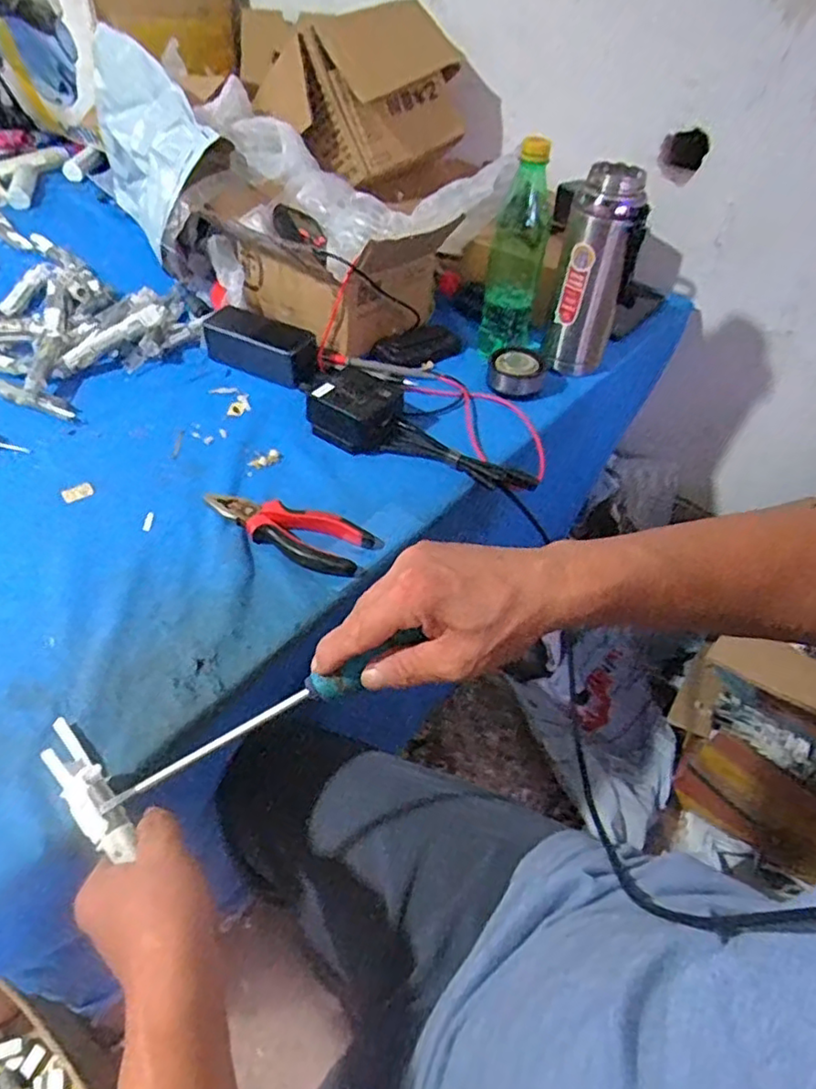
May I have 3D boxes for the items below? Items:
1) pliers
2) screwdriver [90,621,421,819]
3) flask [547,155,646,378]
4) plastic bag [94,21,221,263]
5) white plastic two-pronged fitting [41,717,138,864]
[{"bbox_3d":[-0.103,-0.020,0.565,0.153,0.021,0.058,23,48,17],"label":"pliers"},{"bbox_3d":[-0.088,0.103,0.376,0.216,0.020,0.016,-30,52,6],"label":"screwdriver"},{"bbox_3d":[0.212,-0.307,0.739,0.078,0.210,0.064,16,46,11],"label":"flask"},{"bbox_3d":[-0.355,-0.535,0.891,0.089,0.217,0.336,-19,50,-22],"label":"plastic bag"},{"bbox_3d":[-0.202,0.148,0.398,0.025,0.018,0.101,-31,57,-28],"label":"white plastic two-pronged fitting"}]

